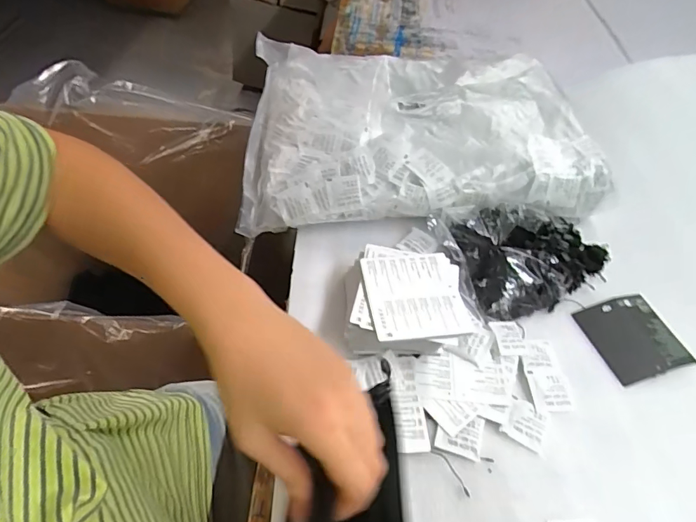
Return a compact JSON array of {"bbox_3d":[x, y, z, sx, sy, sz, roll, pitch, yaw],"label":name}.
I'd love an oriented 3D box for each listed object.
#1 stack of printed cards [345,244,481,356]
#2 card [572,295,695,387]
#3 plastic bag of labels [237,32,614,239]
[{"bbox_3d":[0.065,0.042,0.454,0.132,0.046,0.117,3,51,-2],"label":"stack of printed cards"},{"bbox_3d":[0.306,0.079,0.475,0.097,0.007,0.088,-12,53,-13],"label":"card"},{"bbox_3d":[0.095,-0.196,0.626,0.454,0.078,0.357,1,51,-3],"label":"plastic bag of labels"}]

